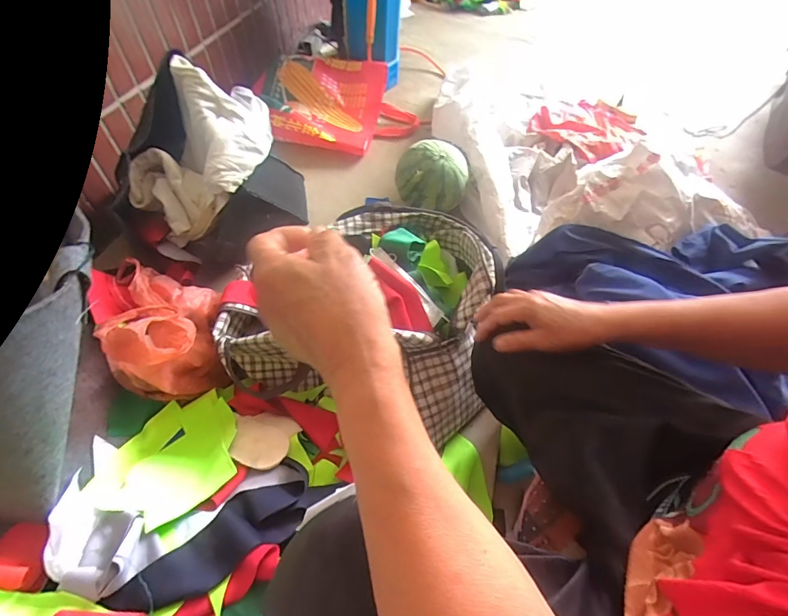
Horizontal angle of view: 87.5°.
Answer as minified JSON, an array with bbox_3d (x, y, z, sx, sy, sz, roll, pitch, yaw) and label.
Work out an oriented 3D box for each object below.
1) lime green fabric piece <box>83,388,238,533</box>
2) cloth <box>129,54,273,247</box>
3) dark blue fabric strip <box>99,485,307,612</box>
[{"bbox_3d":[-0.302,0.207,0.581,0.201,0.044,0.201,12,28,28],"label":"lime green fabric piece"},{"bbox_3d":[-0.354,-0.272,0.756,0.215,0.213,0.205,21,55,15],"label":"cloth"},{"bbox_3d":[-0.208,0.280,0.494,0.220,0.019,0.077,-23,54,-37],"label":"dark blue fabric strip"}]

